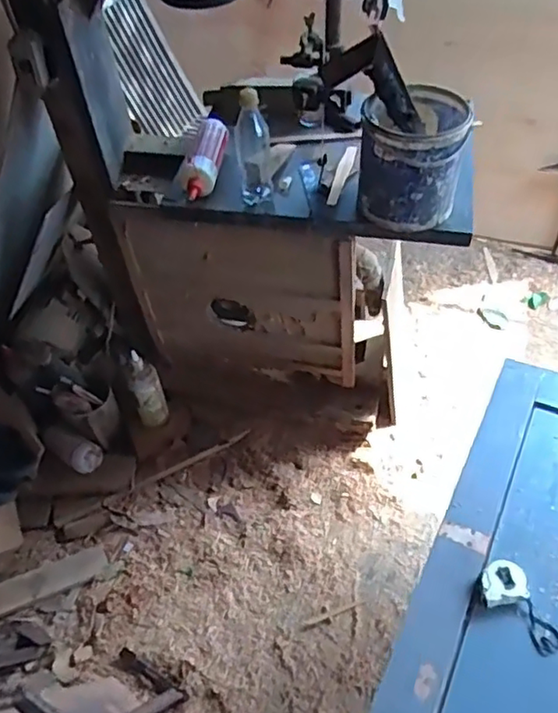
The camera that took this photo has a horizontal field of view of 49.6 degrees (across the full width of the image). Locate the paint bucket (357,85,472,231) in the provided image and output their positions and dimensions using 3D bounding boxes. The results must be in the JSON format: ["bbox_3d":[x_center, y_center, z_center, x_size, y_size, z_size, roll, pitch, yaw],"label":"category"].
[{"bbox_3d":[0.232,-0.349,1.075,0.173,0.178,0.192,3,46,4],"label":"paint bucket"}]

